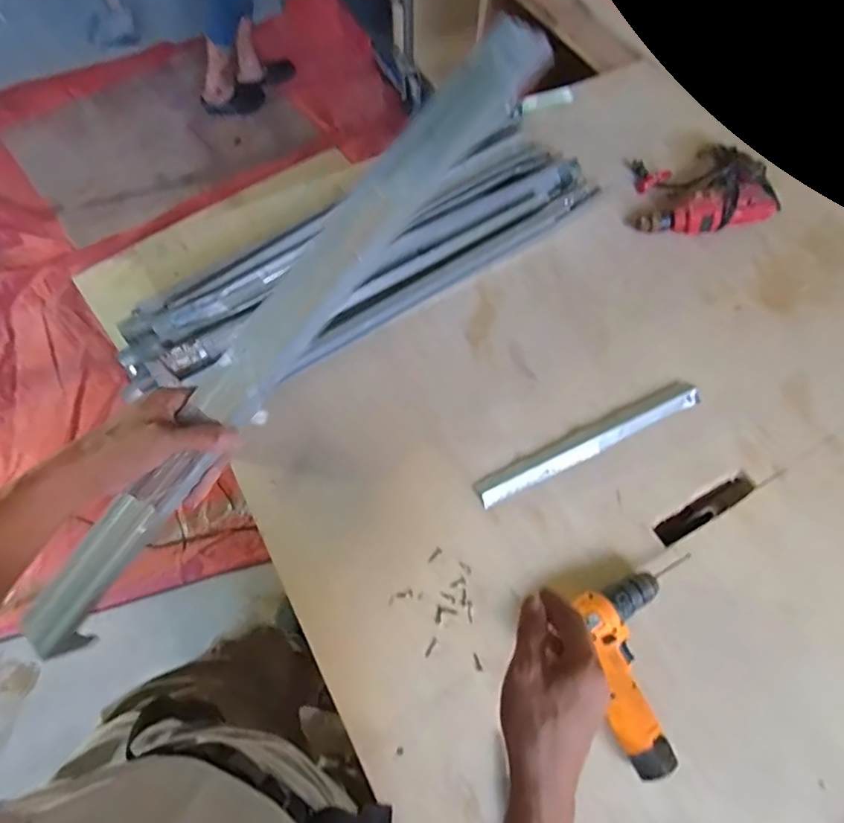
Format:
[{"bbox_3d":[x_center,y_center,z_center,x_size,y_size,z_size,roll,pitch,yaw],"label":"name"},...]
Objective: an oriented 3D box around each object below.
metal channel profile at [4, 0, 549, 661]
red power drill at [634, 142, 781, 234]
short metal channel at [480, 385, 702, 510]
[{"bbox_3d":[-0.149,-0.041,0.490,0.055,0.029,0.705,45,99,20],"label":"metal channel profile"},{"bbox_3d":[0.525,-0.439,1.031,0.257,0.071,0.233,-9,64,-3],"label":"red power drill"},{"bbox_3d":[0.263,0.048,0.831,0.385,0.014,0.034,-24,66,-10],"label":"short metal channel"}]

